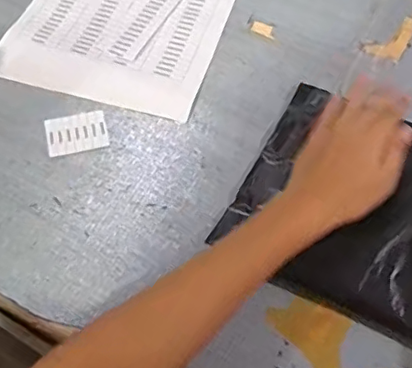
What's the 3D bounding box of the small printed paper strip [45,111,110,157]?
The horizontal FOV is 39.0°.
[{"bbox_3d":[-0.121,-0.048,0.543,0.056,0.004,0.041,-12,62,-11],"label":"small printed paper strip"}]

